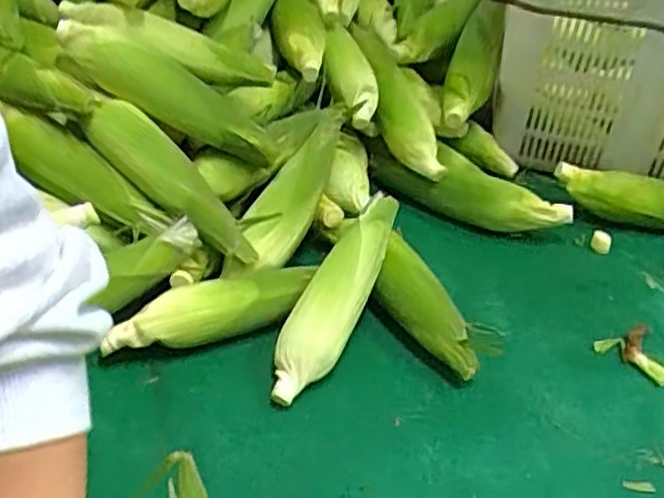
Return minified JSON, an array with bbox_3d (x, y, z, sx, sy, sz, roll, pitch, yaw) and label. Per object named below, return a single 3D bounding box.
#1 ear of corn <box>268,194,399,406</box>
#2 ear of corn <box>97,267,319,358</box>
[{"bbox_3d":[0.007,0.045,0.739,0.069,0.048,0.255,17,54,17],"label":"ear of corn"},{"bbox_3d":[-0.124,0.071,0.740,0.231,0.059,0.060,-14,41,-22],"label":"ear of corn"}]

